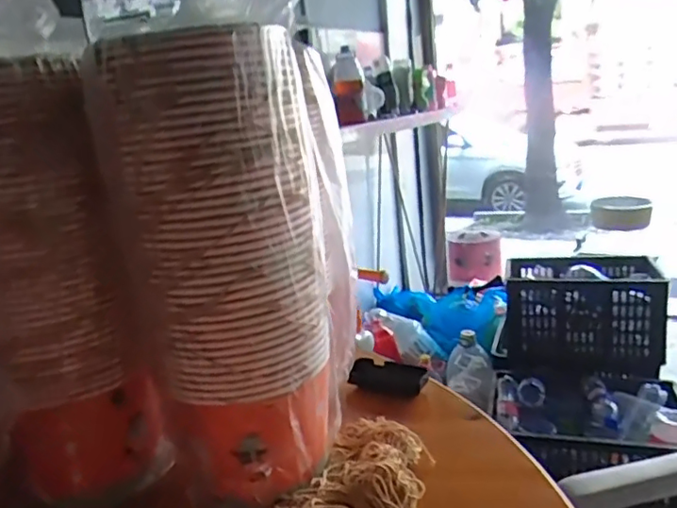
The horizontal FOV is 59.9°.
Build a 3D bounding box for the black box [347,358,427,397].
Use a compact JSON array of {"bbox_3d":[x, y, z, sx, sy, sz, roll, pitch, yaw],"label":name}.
[{"bbox_3d":[0.064,0.163,0.778,0.097,0.025,0.043,1,16,24],"label":"black box"}]

